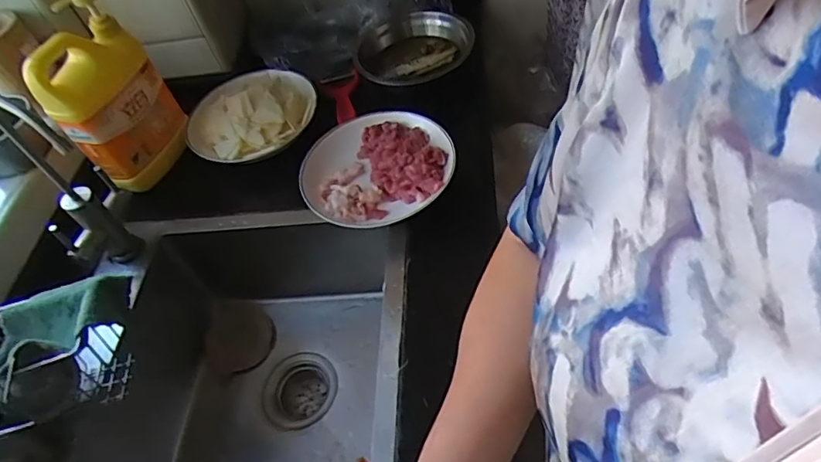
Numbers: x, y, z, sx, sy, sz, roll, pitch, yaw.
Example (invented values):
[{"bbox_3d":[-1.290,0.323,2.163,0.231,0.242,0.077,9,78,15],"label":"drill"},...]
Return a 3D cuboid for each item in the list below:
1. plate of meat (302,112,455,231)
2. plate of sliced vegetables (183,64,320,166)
[{"bbox_3d":[-0.043,-0.077,0.688,0.182,0.037,0.181,-8,53,10],"label":"plate of meat"},{"bbox_3d":[-0.236,-0.185,0.798,0.189,0.060,0.194,-6,48,-11],"label":"plate of sliced vegetables"}]

